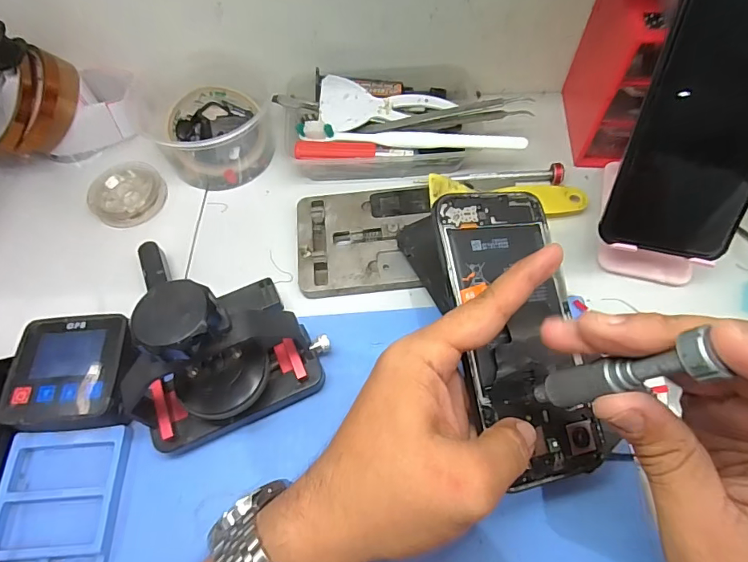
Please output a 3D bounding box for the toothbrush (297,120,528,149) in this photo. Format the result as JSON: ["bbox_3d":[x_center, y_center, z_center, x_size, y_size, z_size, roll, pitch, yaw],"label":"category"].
[{"bbox_3d":[0.028,-0.118,0.373,0.183,0.017,0.016,5,62,6],"label":"toothbrush"}]

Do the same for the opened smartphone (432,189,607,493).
[{"bbox_3d":[0.079,0.025,0.250,0.074,0.005,0.159,-5,77,-20],"label":"opened smartphone"}]

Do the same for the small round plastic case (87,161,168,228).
[{"bbox_3d":[-0.211,-0.075,0.387,0.061,0.021,0.051,-39,66,-17],"label":"small round plastic case"}]

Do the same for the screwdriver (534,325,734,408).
[{"bbox_3d":[0.093,0.037,0.174,0.014,0.079,0.013,25,63,-9],"label":"screwdriver"}]

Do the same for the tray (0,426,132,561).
[{"bbox_3d":[-0.185,0.161,0.254,0.069,0.016,0.146,-4,61,1],"label":"tray"}]

